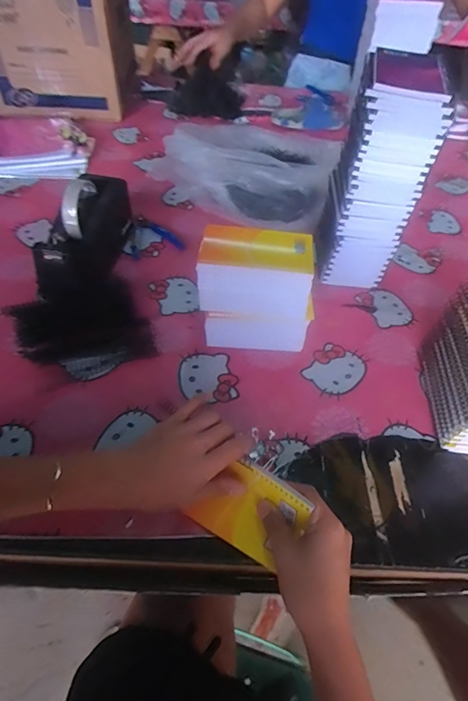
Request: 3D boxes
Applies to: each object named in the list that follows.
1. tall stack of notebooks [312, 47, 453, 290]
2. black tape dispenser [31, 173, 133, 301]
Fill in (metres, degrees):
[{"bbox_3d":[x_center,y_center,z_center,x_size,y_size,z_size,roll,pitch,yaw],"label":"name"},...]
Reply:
[{"bbox_3d":[0.196,-0.227,0.580,0.113,0.293,0.116,15,51,8],"label":"tall stack of notebooks"},{"bbox_3d":[-0.216,-0.166,0.605,0.071,0.112,0.230,8,50,2],"label":"black tape dispenser"}]

